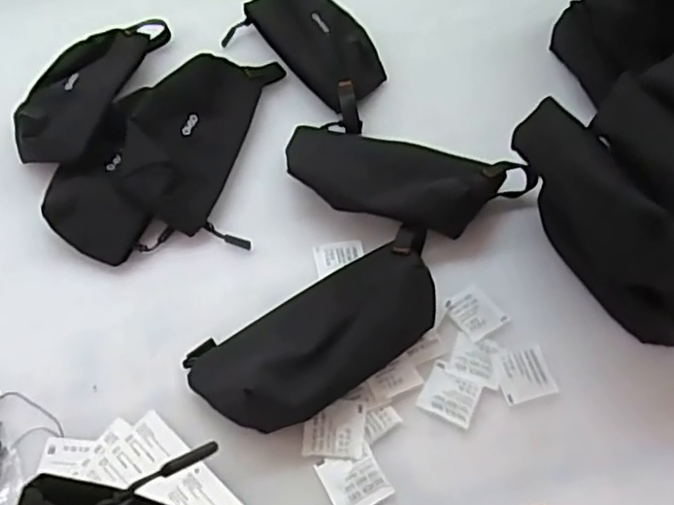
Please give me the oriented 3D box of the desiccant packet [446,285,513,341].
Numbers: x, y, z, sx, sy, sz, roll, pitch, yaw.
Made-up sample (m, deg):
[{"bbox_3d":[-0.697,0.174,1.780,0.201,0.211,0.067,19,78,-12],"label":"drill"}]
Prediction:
[{"bbox_3d":[0.110,0.046,0.494,0.039,0.007,0.040,-29,61,-18],"label":"desiccant packet"}]

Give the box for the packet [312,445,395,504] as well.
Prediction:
[{"bbox_3d":[0.012,0.153,0.423,0.040,0.006,0.040,-25,59,-16],"label":"packet"}]

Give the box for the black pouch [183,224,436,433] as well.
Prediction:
[{"bbox_3d":[-0.001,0.055,0.464,0.215,0.052,0.098,-27,60,-17],"label":"black pouch"}]

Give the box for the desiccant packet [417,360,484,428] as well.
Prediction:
[{"bbox_3d":[0.083,0.102,0.455,0.039,0.004,0.039,24,59,16],"label":"desiccant packet"}]

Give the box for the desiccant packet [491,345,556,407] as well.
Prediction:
[{"bbox_3d":[0.139,0.090,0.464,0.040,0.004,0.038,-11,57,-7],"label":"desiccant packet"}]

